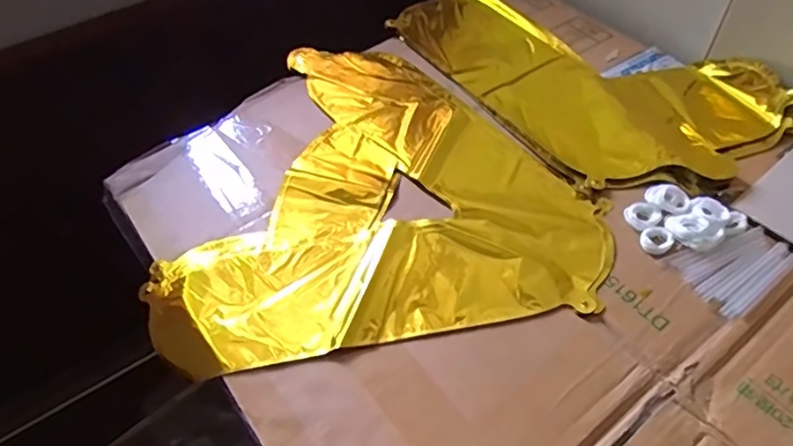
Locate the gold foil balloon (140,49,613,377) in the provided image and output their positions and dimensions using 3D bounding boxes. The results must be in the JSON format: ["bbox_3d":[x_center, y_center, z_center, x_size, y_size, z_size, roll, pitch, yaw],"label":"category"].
[{"bbox_3d":[-0.028,-0.052,0.524,0.364,0.008,0.356,-8,52,-3],"label":"gold foil balloon"}]

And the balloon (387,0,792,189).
[{"bbox_3d":[0.187,-0.171,0.607,0.232,0.025,0.393,-32,57,-20],"label":"balloon"}]

